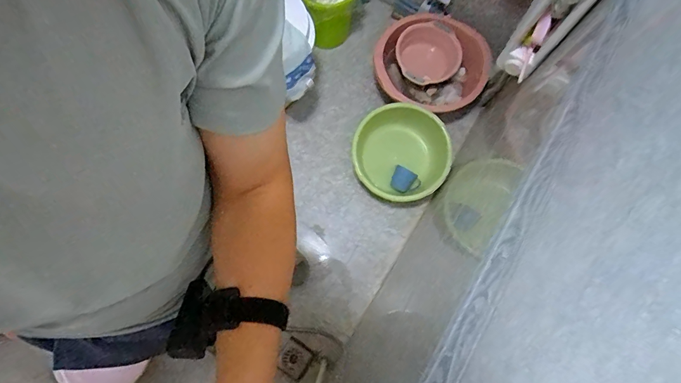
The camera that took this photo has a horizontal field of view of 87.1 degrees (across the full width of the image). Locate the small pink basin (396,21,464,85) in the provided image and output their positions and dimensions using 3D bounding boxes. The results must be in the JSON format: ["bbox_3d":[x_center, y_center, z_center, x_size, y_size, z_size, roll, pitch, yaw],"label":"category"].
[{"bbox_3d":[0.374,-0.621,1.599,0.313,0.090,0.312,1,74,-2],"label":"small pink basin"}]

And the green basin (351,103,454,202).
[{"bbox_3d":[0.222,-0.163,1.381,0.372,0.129,0.387,1,74,-2],"label":"green basin"}]

